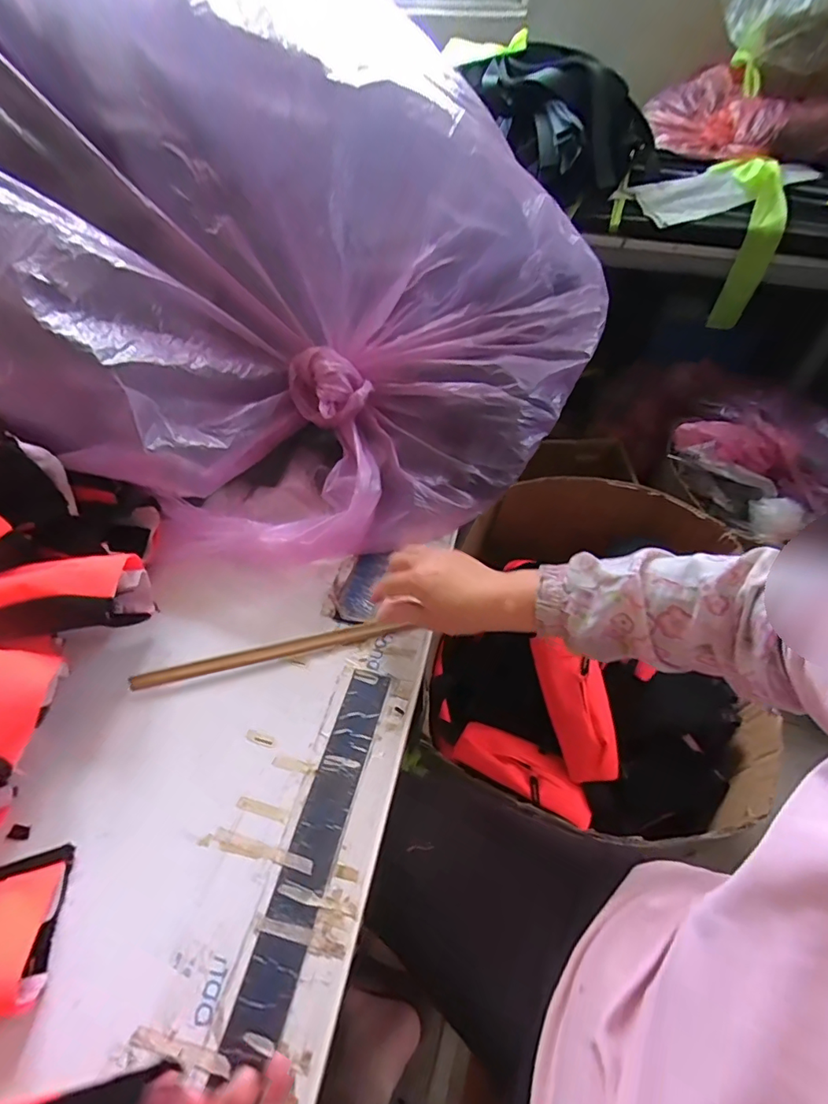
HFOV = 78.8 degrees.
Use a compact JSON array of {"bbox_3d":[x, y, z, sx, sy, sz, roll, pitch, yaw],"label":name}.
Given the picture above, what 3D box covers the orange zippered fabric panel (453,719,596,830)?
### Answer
[{"bbox_3d":[0.175,0.344,0.805,0.220,0.036,0.083,25,56,18],"label":"orange zippered fabric panel"}]

